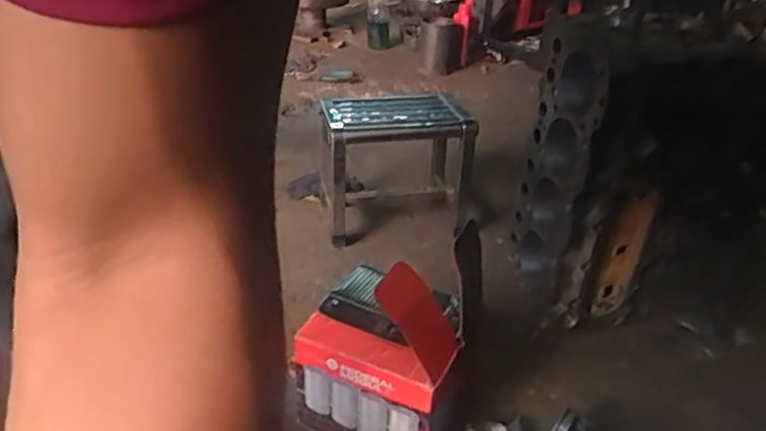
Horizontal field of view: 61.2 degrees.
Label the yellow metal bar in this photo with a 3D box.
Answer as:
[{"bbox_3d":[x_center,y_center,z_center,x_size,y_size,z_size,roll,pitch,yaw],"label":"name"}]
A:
[{"bbox_3d":[0.382,0.063,1.046,0.061,0.242,0.048,17,32,22],"label":"yellow metal bar"}]

